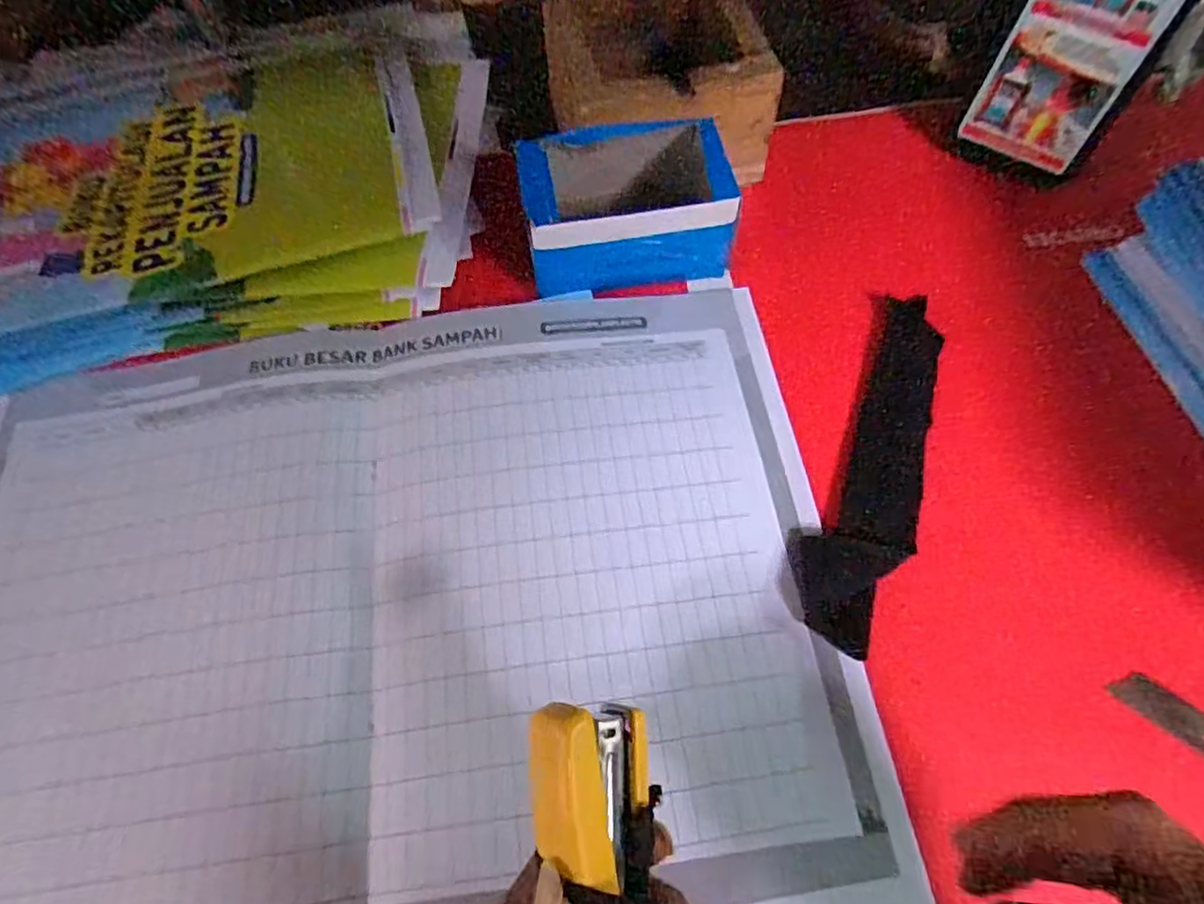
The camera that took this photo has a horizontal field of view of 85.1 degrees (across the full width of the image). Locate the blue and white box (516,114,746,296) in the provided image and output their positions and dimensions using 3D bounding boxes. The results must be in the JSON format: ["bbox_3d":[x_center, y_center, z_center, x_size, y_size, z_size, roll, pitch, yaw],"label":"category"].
[{"bbox_3d":[0.012,-0.143,0.381,0.115,0.057,0.077,-10,65,-5],"label":"blue and white box"}]

